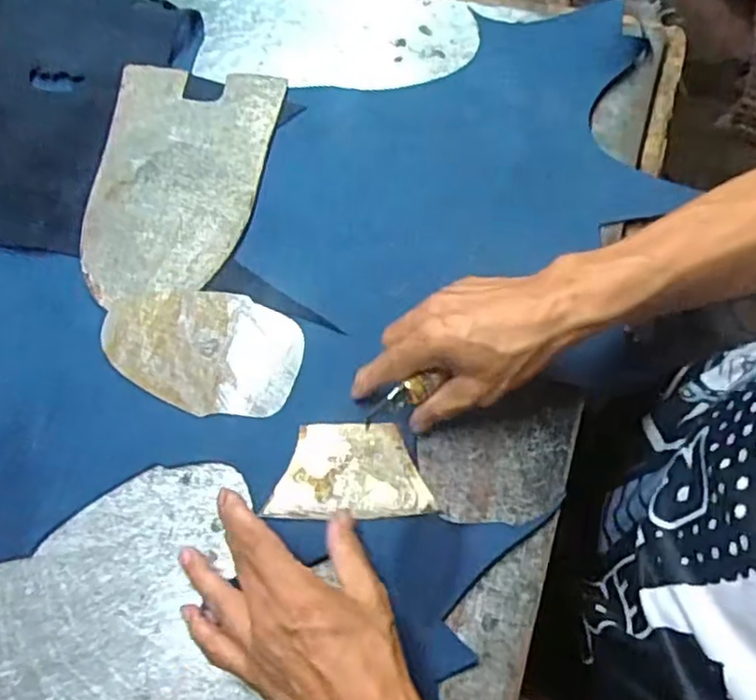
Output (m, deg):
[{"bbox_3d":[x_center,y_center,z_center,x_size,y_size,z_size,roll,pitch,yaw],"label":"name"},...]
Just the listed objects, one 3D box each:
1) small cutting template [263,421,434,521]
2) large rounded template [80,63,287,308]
[{"bbox_3d":[-0.018,0.081,0.450,0.105,0.004,0.064,-1,64,0],"label":"small cutting template"},{"bbox_3d":[-0.165,-0.148,0.557,0.141,0.006,0.234,2,65,1],"label":"large rounded template"}]

